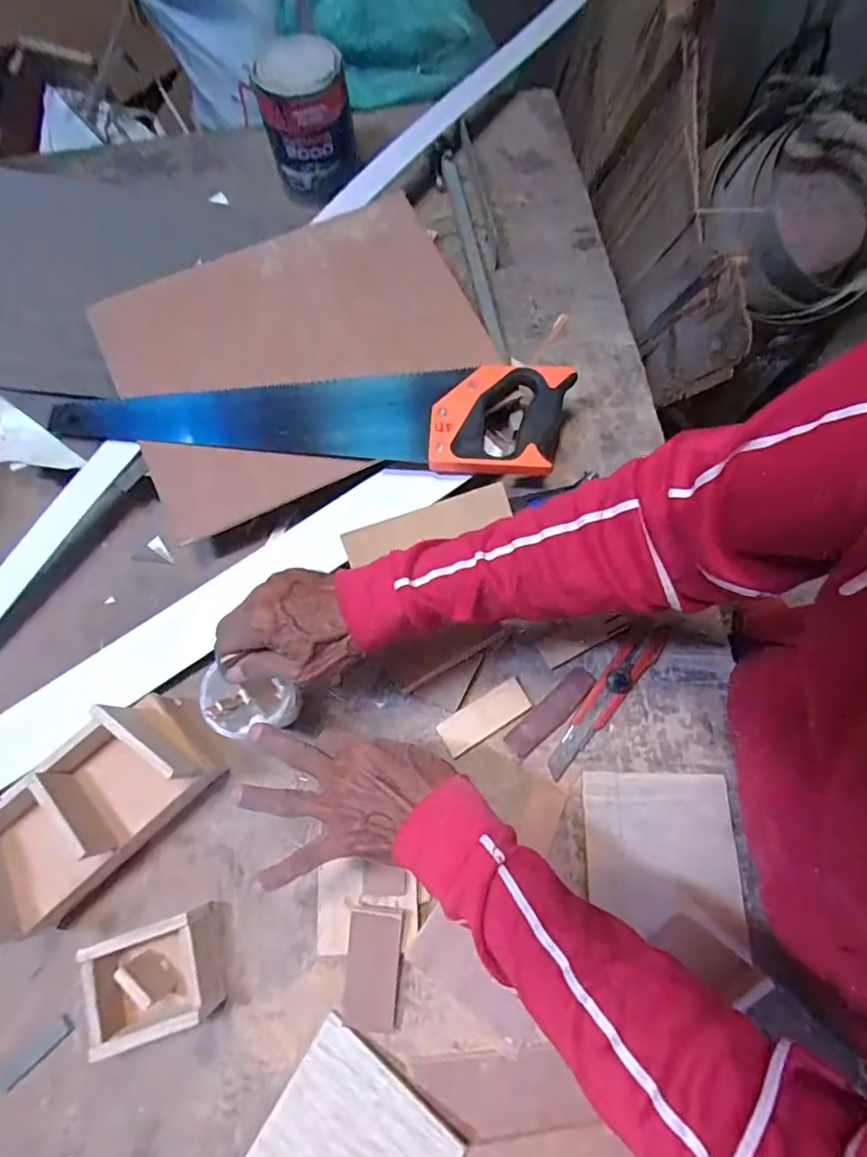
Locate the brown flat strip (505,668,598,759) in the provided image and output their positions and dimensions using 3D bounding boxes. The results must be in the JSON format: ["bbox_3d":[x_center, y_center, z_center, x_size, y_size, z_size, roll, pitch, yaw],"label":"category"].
[{"bbox_3d":[0.111,0.126,0.513,0.101,0.011,0.028,-41,74,-9],"label":"brown flat strip"}]

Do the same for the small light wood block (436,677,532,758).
[{"bbox_3d":[0.048,0.128,0.504,0.088,0.004,0.032,-32,73,-6],"label":"small light wood block"}]

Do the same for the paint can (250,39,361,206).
[{"bbox_3d":[-0.154,-0.555,0.677,0.103,0.142,0.105,-1,72,4],"label":"paint can"}]

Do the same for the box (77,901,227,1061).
[{"bbox_3d":[-0.221,0.319,0.440,0.100,0.048,0.079,-19,74,-4],"label":"box"}]

